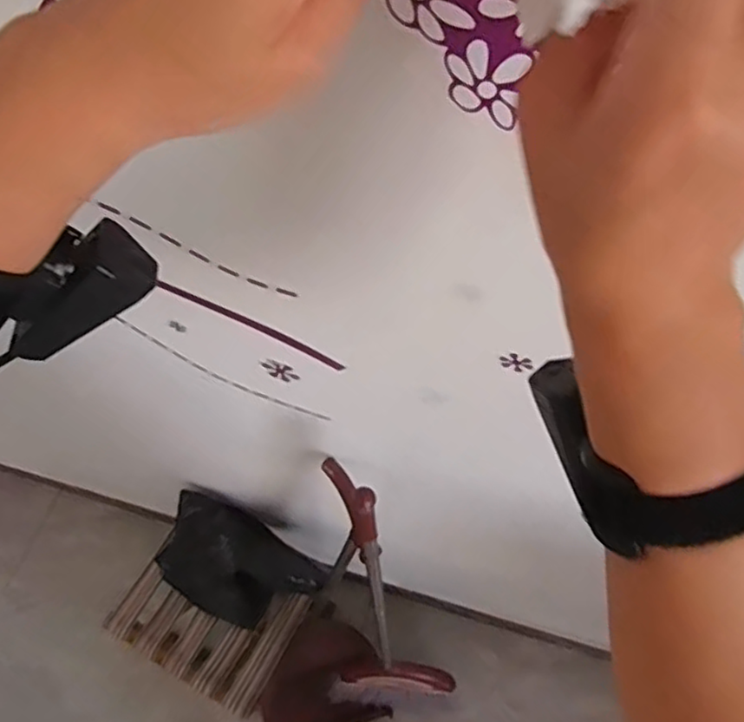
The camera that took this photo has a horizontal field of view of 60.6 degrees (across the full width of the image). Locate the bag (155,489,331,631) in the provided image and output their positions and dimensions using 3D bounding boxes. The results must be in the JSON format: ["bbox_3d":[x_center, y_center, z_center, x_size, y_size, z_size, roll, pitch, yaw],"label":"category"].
[{"bbox_3d":[-0.234,0.352,1.079,0.286,0.175,0.154,27,65,16],"label":"bag"}]

